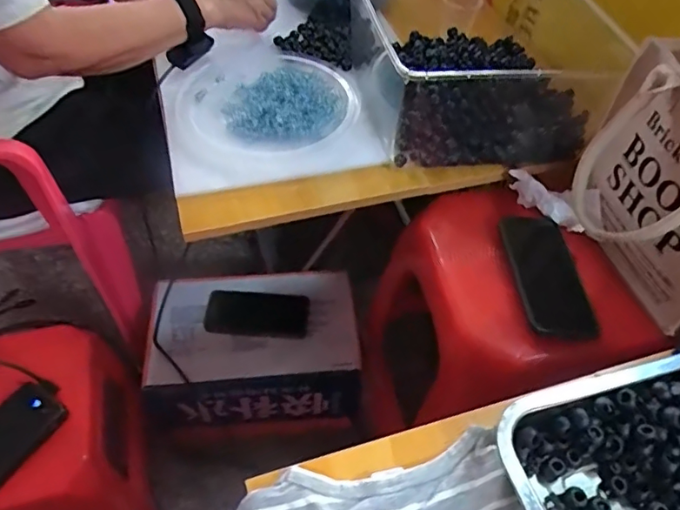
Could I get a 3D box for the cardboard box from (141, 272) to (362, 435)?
[{"bbox_3d":[-0.138,0.172,0.911,0.325,0.170,0.224,-1,51,-4],"label":"cardboard box"}]

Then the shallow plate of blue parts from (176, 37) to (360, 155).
[{"bbox_3d":[-0.096,-0.218,0.738,0.232,0.044,0.223,1,51,-2],"label":"shallow plate of blue parts"}]

